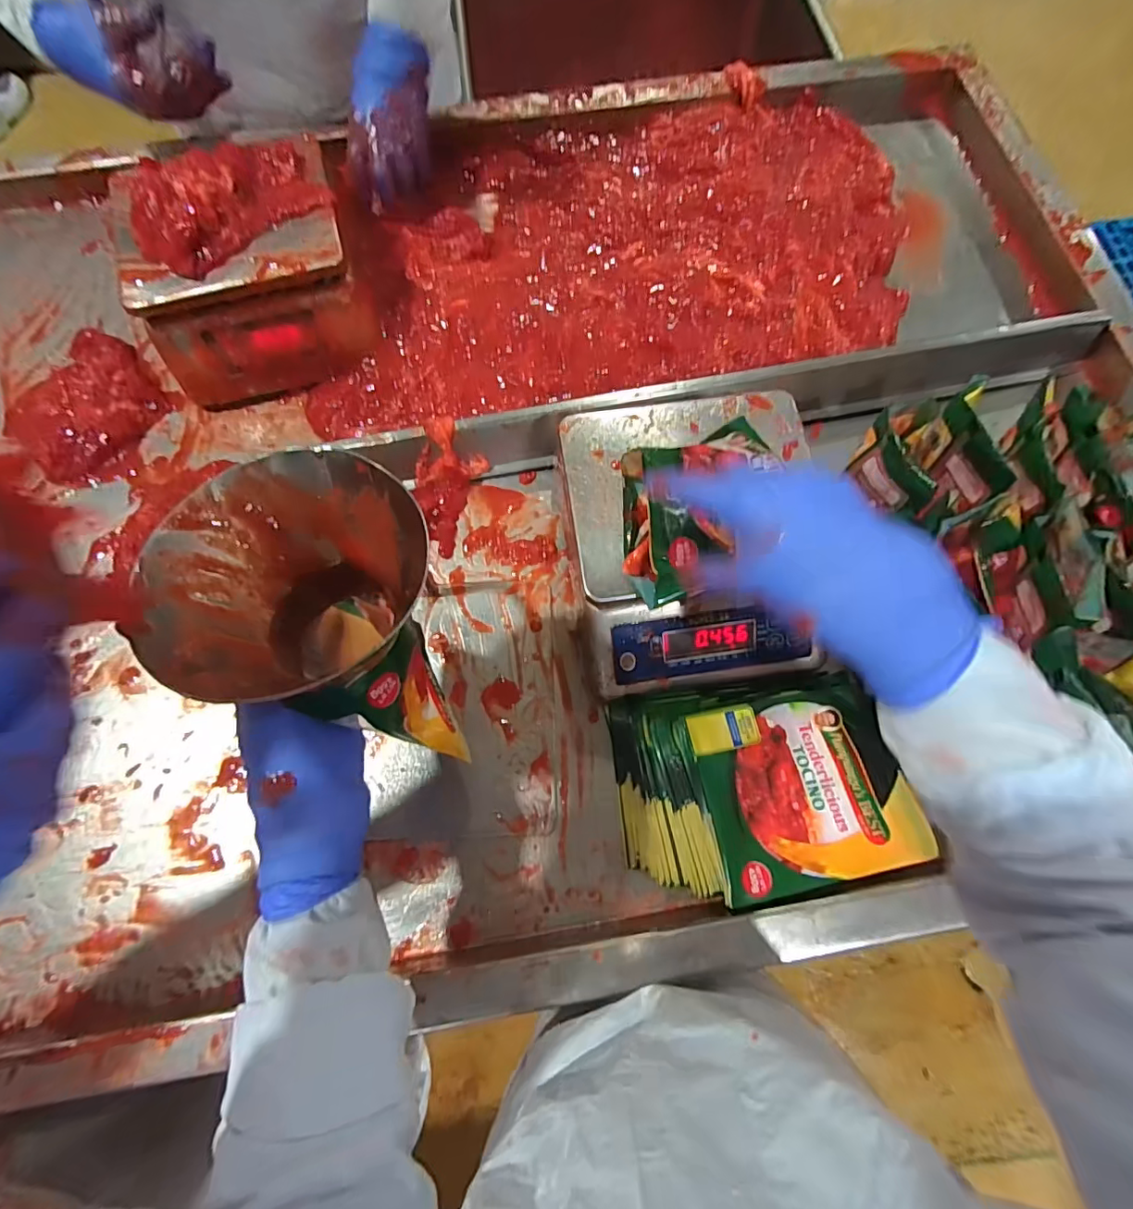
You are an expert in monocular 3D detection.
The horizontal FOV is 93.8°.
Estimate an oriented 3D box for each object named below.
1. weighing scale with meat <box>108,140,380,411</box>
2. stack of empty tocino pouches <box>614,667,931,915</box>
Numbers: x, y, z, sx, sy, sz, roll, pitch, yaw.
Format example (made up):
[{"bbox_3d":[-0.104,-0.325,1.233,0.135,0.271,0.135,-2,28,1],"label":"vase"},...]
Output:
[{"bbox_3d":[-0.344,-0.366,0.571,0.216,0.152,0.180,-17,73,-5],"label":"weighing scale with meat"},{"bbox_3d":[0.171,0.157,0.466,0.244,0.047,0.175,-6,73,-1],"label":"stack of empty tocino pouches"}]

